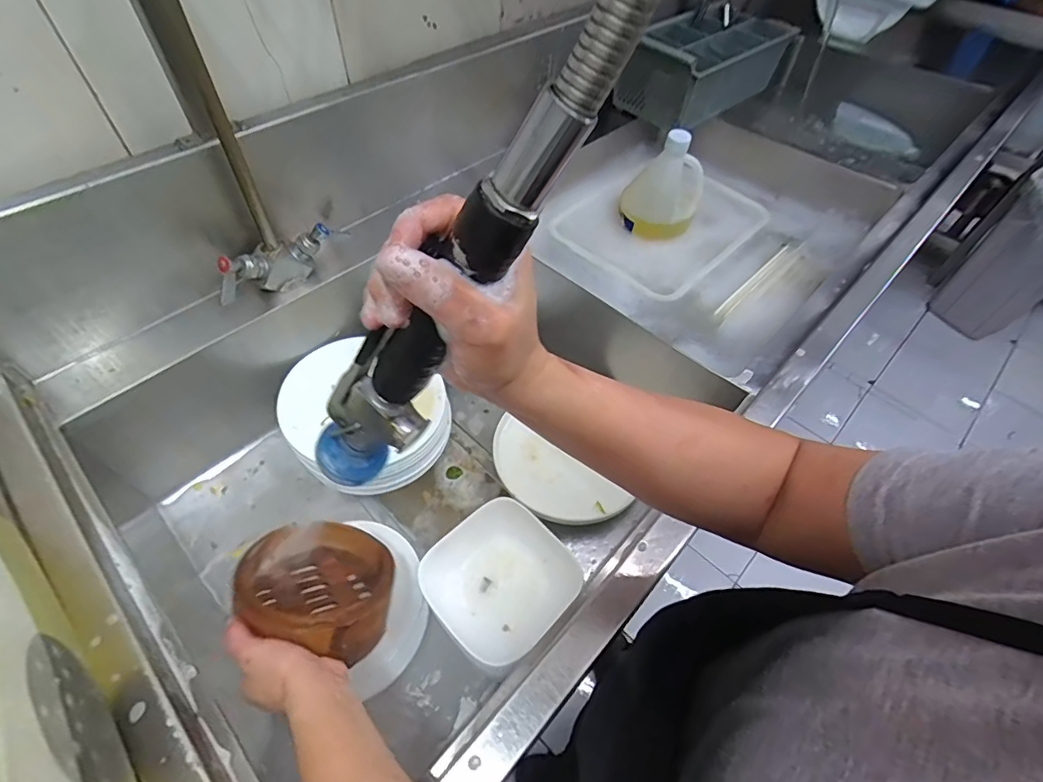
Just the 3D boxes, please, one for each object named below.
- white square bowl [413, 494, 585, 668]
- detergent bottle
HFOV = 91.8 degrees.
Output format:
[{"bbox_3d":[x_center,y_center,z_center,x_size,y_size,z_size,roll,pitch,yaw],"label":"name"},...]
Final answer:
[{"bbox_3d":[-0.024,0.210,0.568,0.156,0.045,0.149,-38,63,-27],"label":"white square bowl"},{"bbox_3d":[0.271,-0.391,0.945,0.136,0.178,0.143,19,54,11],"label":"detergent bottle"}]

